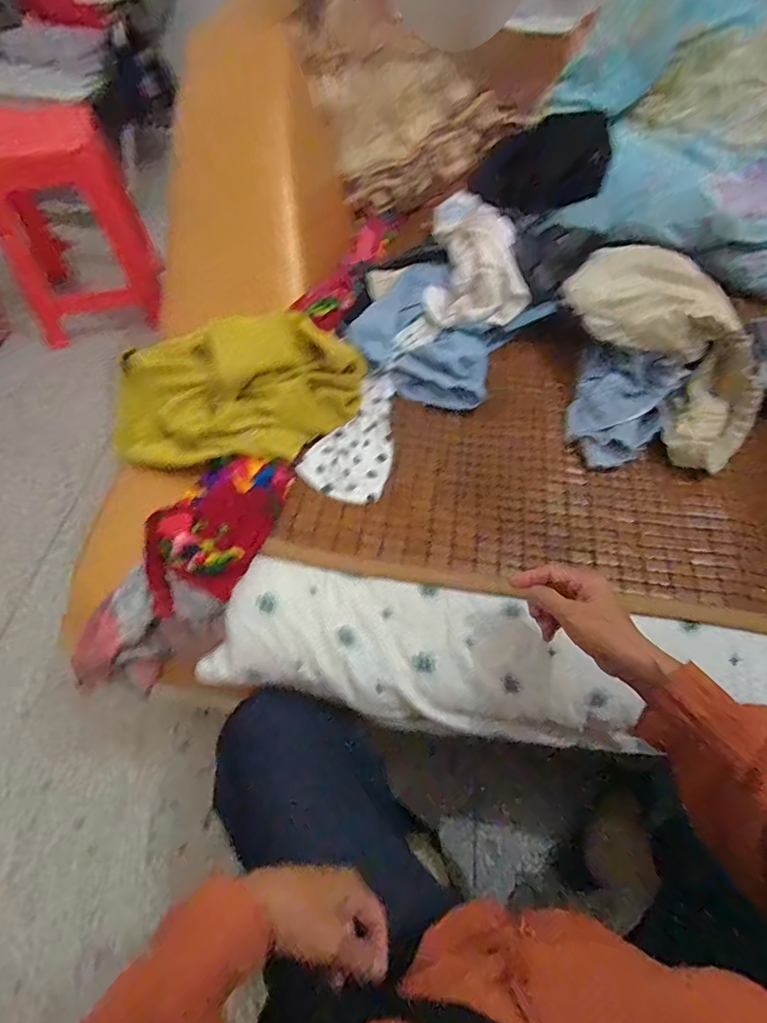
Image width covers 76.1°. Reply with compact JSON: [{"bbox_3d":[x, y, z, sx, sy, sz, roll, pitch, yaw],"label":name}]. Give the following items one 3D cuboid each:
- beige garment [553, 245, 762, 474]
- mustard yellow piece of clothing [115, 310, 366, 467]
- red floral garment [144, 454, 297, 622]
[{"bbox_3d":[0.385,-0.228,0.638,0.137,0.104,0.334,-24,79,-14],"label":"beige garment"},{"bbox_3d":[-0.201,-0.155,0.654,0.342,0.141,0.165,1,57,-2],"label":"mustard yellow piece of clothing"},{"bbox_3d":[-0.203,0.011,0.578,0.133,0.037,0.225,20,64,8],"label":"red floral garment"}]

